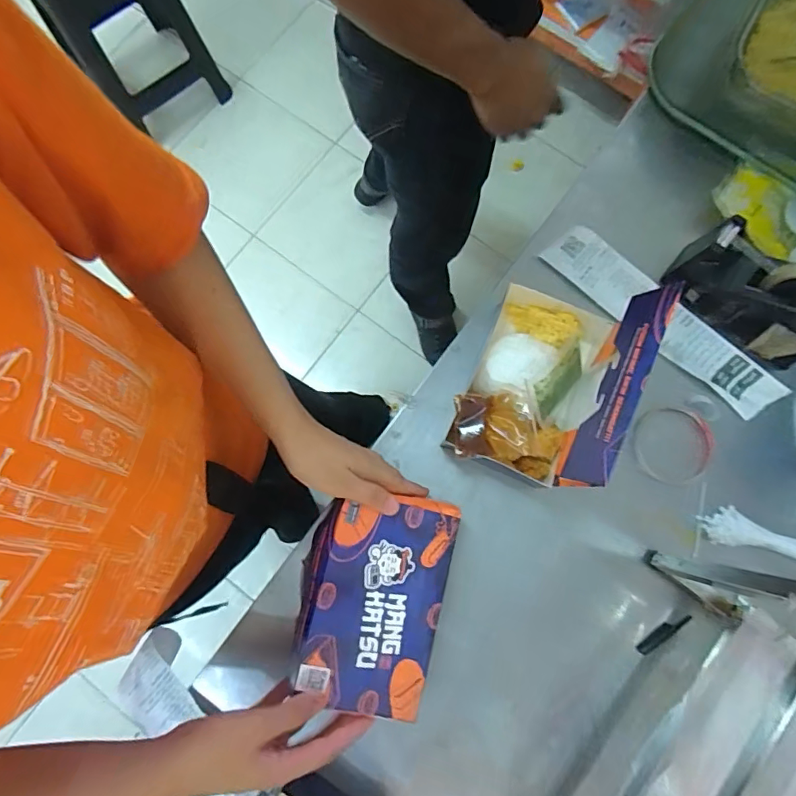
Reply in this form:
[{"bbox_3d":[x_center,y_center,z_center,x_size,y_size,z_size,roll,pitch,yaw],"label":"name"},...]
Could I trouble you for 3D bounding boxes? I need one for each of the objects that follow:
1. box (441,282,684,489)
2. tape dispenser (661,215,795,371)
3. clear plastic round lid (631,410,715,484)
[{"bbox_3d":[0.132,-0.018,0.447,0.121,0.150,0.180,26,80,5],"label":"box"},{"bbox_3d":[0.362,-0.104,0.484,0.060,0.090,0.161,-43,82,-8],"label":"tape dispenser"},{"bbox_3d":[0.289,0.050,0.514,0.080,0.009,0.075,3,79,1],"label":"clear plastic round lid"}]

